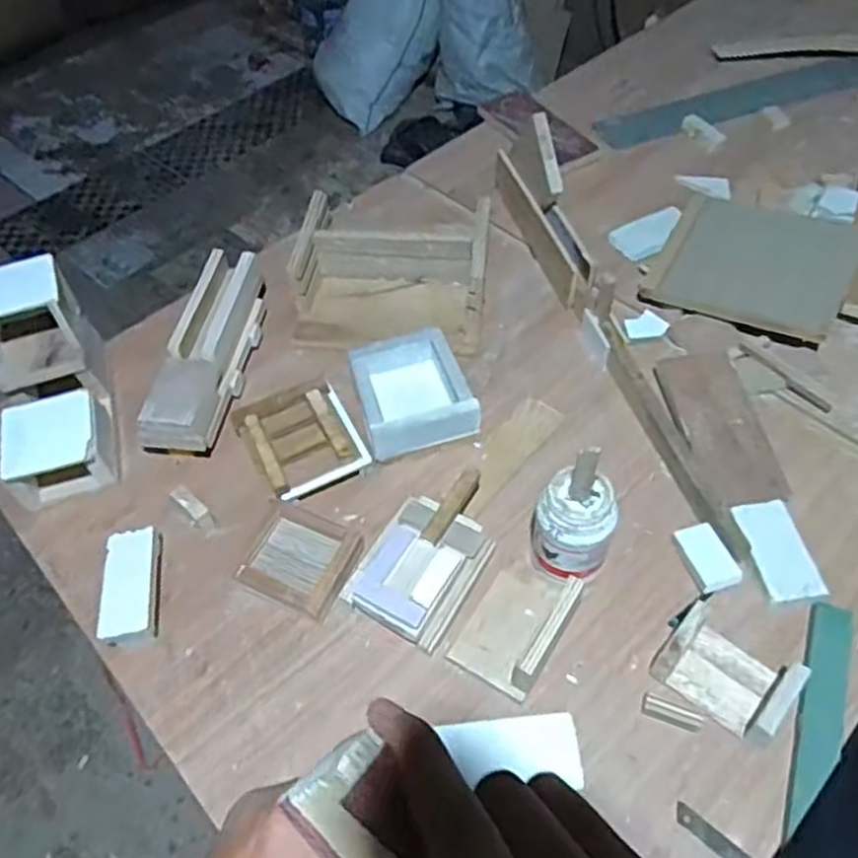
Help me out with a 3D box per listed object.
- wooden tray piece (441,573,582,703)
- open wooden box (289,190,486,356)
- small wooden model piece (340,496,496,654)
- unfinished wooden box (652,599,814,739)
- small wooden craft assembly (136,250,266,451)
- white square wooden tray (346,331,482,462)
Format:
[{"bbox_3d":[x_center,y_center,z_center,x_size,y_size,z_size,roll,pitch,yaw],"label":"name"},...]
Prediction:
[{"bbox_3d":[0.086,0.189,0.734,0.093,0.067,0.126,25,59,21],"label":"wooden tray piece"},{"bbox_3d":[-0.054,-0.216,1.038,0.267,0.088,0.220,2,54,6],"label":"open wooden box"},{"bbox_3d":[-0.011,0.150,0.792,0.114,0.046,0.148,25,59,21],"label":"small wooden model piece"},{"bbox_3d":[0.288,0.232,0.712,0.120,0.046,0.084,32,62,25],"label":"unfinished wooden box"},{"bbox_3d":[-0.287,-0.097,0.963,0.089,0.085,0.299,2,54,6],"label":"small wooden craft assembly"},{"bbox_3d":[-0.021,-0.043,0.932,0.138,0.056,0.157,-14,54,-5],"label":"white square wooden tray"}]

